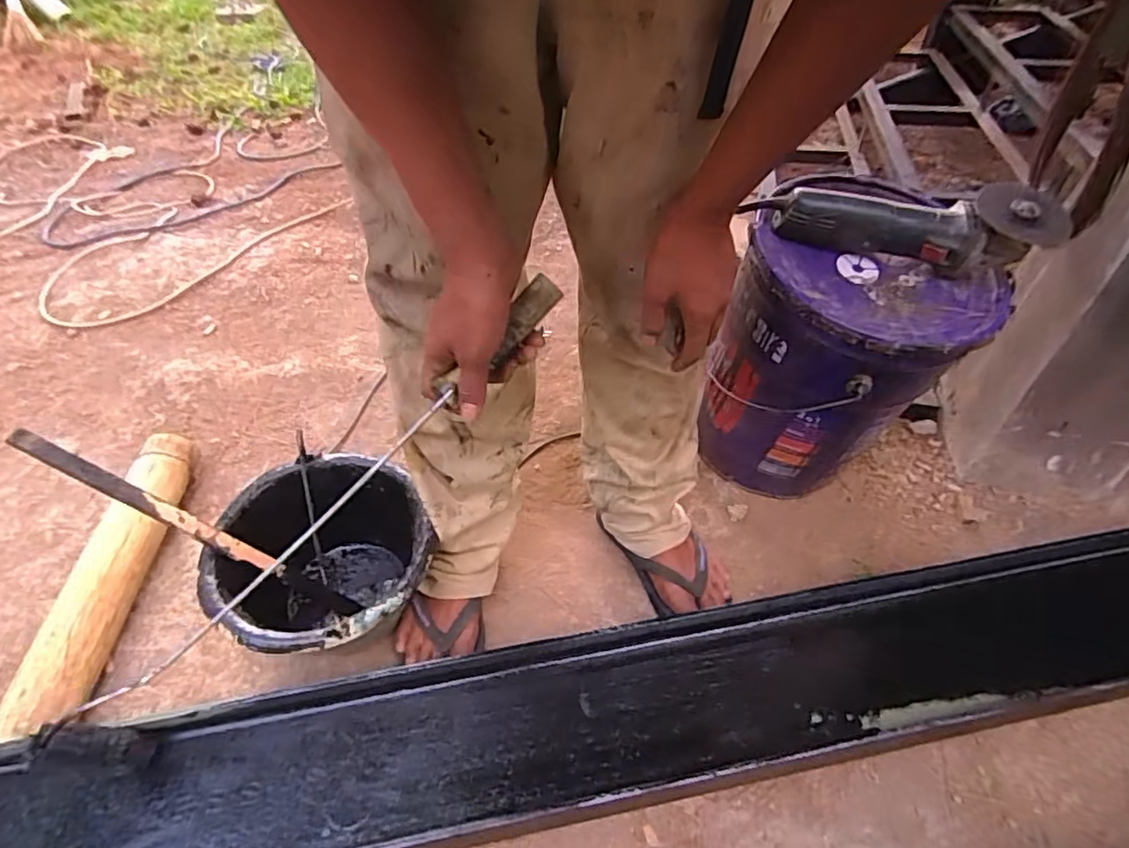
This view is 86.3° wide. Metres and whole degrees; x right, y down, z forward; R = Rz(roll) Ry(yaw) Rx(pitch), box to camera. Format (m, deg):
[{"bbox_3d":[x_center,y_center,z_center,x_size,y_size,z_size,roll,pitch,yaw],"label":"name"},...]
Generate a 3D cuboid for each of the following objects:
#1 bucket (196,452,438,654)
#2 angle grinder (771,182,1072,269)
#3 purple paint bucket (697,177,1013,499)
[{"bbox_3d":[-0.283,0.186,0.742,0.240,0.171,0.241,0,45,0],"label":"bucket"},{"bbox_3d":[0.401,-0.233,0.704,0.298,0.081,0.089,8,47,9],"label":"angle grinder"},{"bbox_3d":[0.362,-0.067,0.836,0.291,0.383,0.260,20,50,20],"label":"purple paint bucket"}]

